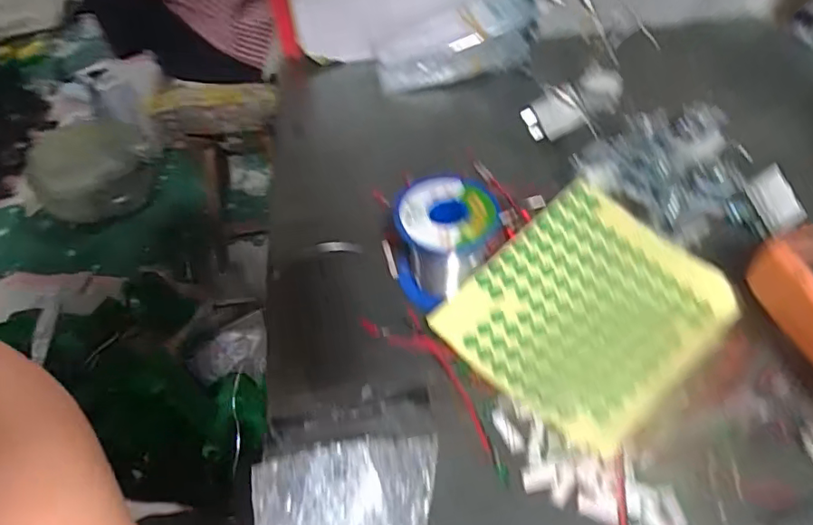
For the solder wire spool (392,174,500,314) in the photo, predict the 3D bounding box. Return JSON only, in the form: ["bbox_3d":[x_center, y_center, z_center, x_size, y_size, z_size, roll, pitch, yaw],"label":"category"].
[{"bbox_3d":[0.025,-0.016,0.349,0.063,0.056,0.063,-3,51,4],"label":"solder wire spool"}]

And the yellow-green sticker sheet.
[{"bbox_3d":[0.113,0.025,0.332,0.156,0.020,0.126,-37,58,-20],"label":"yellow-green sticker sheet"}]

